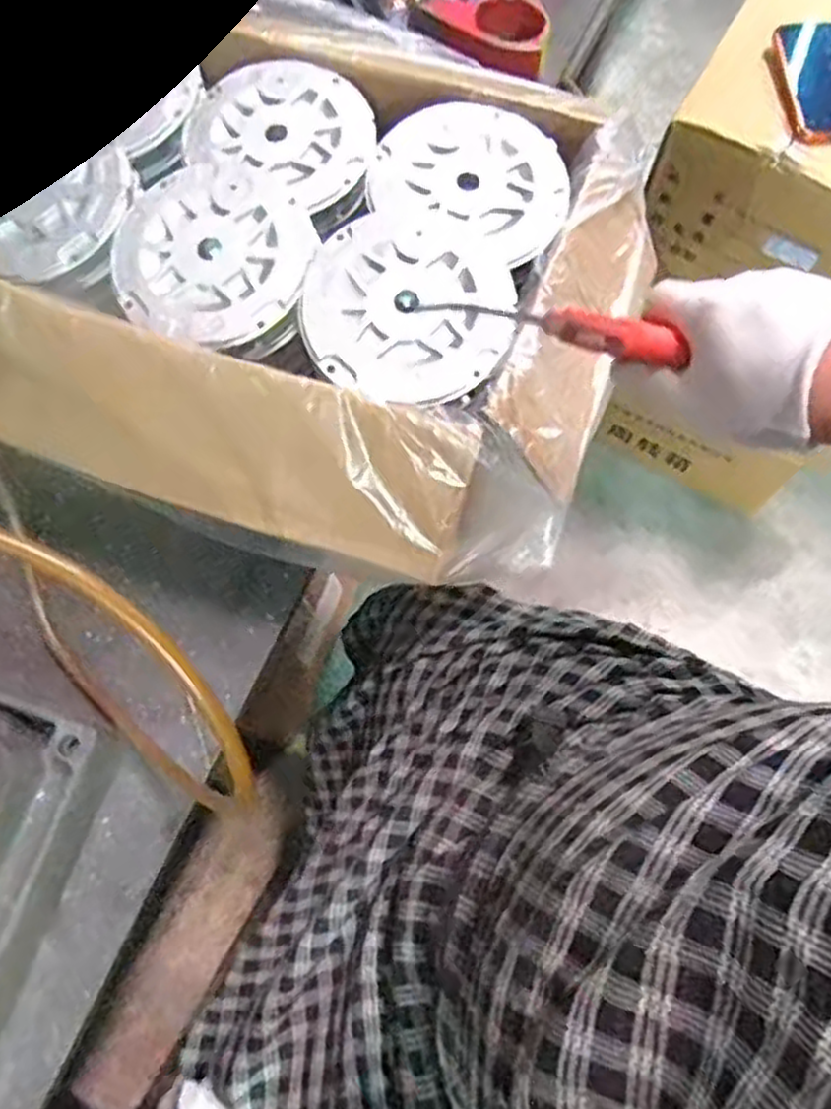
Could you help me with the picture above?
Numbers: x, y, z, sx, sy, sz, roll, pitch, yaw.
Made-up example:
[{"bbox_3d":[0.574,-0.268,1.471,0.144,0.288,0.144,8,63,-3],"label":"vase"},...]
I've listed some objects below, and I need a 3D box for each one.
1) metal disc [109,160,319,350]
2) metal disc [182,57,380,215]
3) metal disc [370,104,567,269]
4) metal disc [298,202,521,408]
[{"bbox_3d":[-0.134,-0.203,0.505,0.133,0.018,0.128,0,71,1],"label":"metal disc"},{"bbox_3d":[-0.094,-0.312,0.544,0.133,0.012,0.133,0,71,1],"label":"metal disc"},{"bbox_3d":[0.037,-0.257,0.516,0.132,0.010,0.135,0,71,1],"label":"metal disc"},{"bbox_3d":[-0.002,-0.164,0.486,0.131,0.019,0.138,0,71,1],"label":"metal disc"}]

